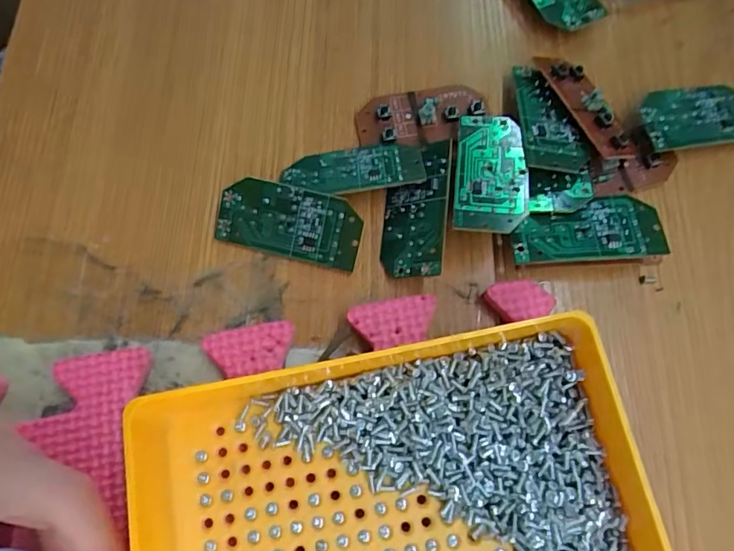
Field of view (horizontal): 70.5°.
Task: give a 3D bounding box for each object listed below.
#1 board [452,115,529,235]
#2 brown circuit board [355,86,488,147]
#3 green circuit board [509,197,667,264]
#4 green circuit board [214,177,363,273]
[{"bbox_3d":[0.052,-0.043,0.214,0.029,0.004,0.060,5,62,6],"label":"board"},{"bbox_3d":[0.025,-0.072,0.235,0.058,0.006,0.029,-7,72,-3],"label":"brown circuit board"},{"bbox_3d":[0.089,-0.019,0.209,0.059,0.005,0.027,-4,67,-1],"label":"green circuit board"},{"bbox_3d":[-0.032,-0.022,0.215,0.059,0.004,0.029,13,105,4],"label":"green circuit board"}]

